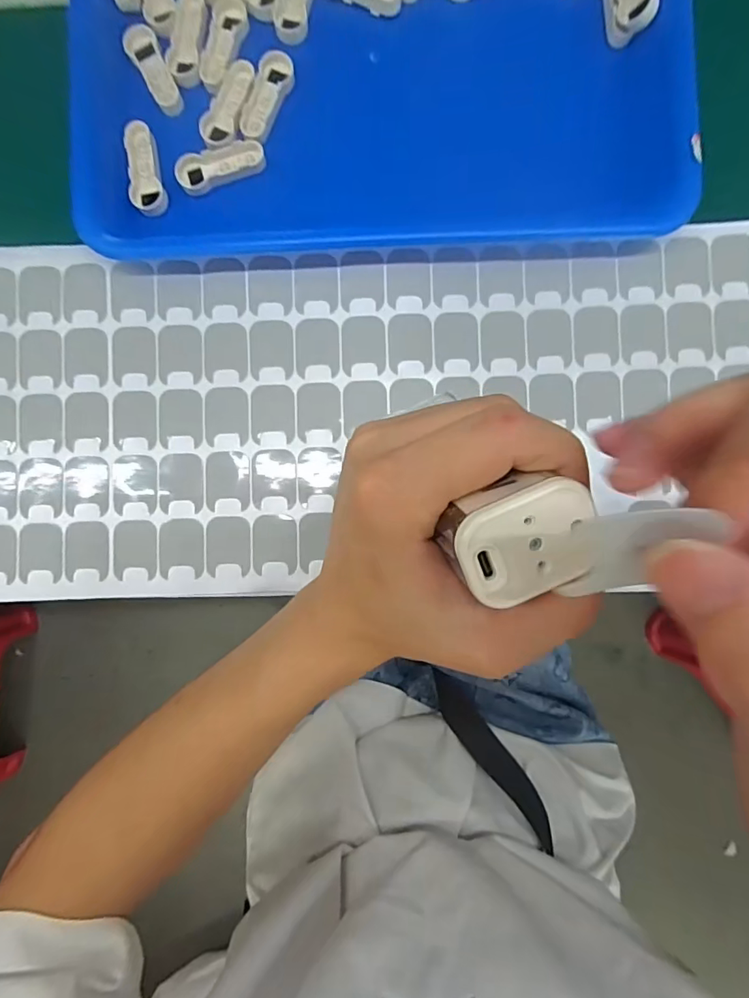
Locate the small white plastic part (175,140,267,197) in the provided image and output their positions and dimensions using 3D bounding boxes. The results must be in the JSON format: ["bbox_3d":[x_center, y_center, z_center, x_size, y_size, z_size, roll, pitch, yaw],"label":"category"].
[{"bbox_3d":[-0.088,-0.191,0.292,0.050,0.008,0.018,-18,89,0],"label":"small white plastic part"}]

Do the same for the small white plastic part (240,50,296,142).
[{"bbox_3d":[-0.061,-0.229,0.291,0.019,0.006,0.051,18,89,0],"label":"small white plastic part"}]

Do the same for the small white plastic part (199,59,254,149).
[{"bbox_3d":[-0.083,-0.225,0.291,0.019,0.004,0.050,21,89,1],"label":"small white plastic part"}]

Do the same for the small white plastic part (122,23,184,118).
[{"bbox_3d":[-0.127,-0.248,0.295,0.017,0.007,0.052,-29,89,-1],"label":"small white plastic part"}]

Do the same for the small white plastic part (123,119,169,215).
[{"bbox_3d":[-0.132,-0.190,0.295,0.019,0.010,0.052,-8,89,0],"label":"small white plastic part"}]

